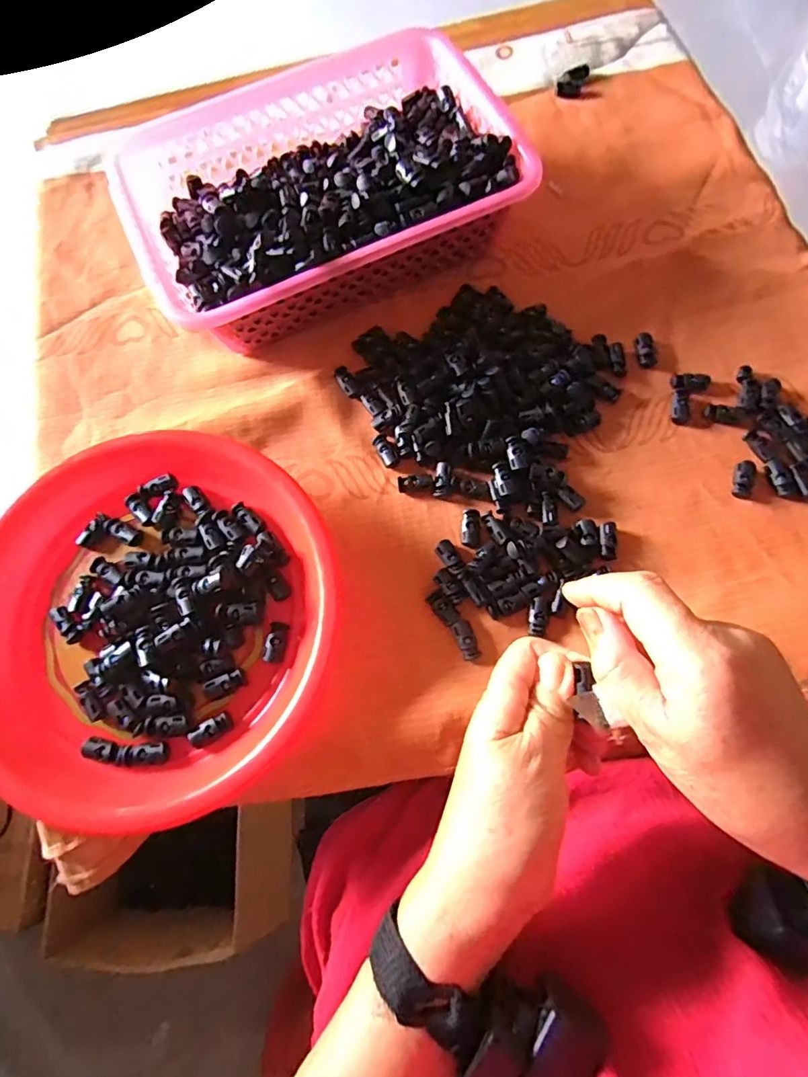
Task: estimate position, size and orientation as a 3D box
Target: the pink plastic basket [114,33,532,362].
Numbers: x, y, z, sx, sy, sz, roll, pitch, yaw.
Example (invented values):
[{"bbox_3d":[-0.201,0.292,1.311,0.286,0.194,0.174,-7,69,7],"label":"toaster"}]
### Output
[{"bbox_3d":[-0.075,-0.299,0.446,0.306,0.074,0.248,-26,74,-4],"label":"pink plastic basket"}]

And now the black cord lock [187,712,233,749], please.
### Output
[{"bbox_3d":[-0.125,0.124,0.343,0.027,0.007,0.013,-34,75,-6],"label":"black cord lock"}]

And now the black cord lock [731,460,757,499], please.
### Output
[{"bbox_3d":[0.252,-0.044,0.391,0.014,0.008,0.030,14,73,6],"label":"black cord lock"}]

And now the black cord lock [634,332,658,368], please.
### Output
[{"bbox_3d":[0.199,-0.155,0.431,0.015,0.007,0.033,-8,73,1],"label":"black cord lock"}]

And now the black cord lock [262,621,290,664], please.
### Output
[{"bbox_3d":[-0.087,0.070,0.359,0.013,0.009,0.028,9,75,6],"label":"black cord lock"}]

